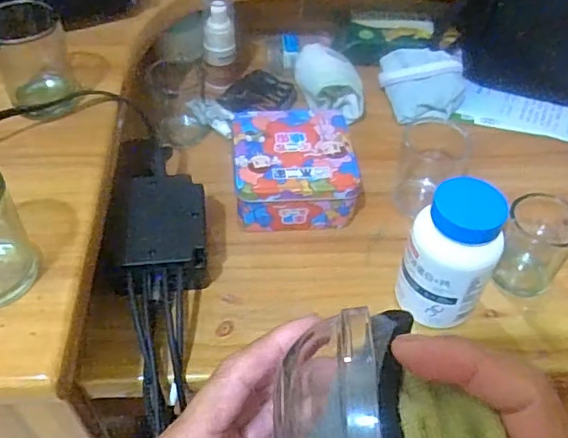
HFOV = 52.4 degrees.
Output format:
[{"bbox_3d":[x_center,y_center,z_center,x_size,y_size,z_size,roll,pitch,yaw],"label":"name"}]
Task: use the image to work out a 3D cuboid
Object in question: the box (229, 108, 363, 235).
[{"bbox_3d":[0.007,-0.043,0.498,0.100,0.050,0.101,-4,50,-6],"label":"box"}]

